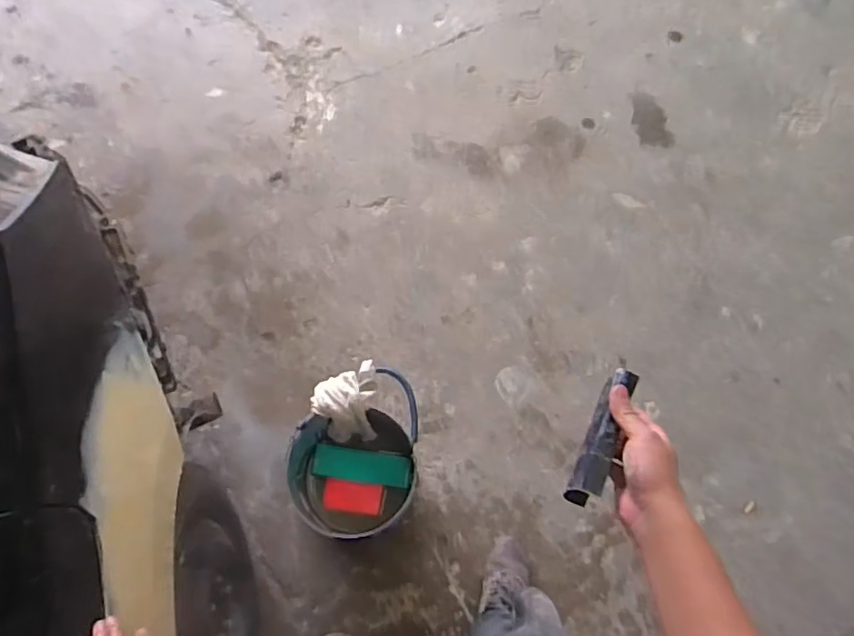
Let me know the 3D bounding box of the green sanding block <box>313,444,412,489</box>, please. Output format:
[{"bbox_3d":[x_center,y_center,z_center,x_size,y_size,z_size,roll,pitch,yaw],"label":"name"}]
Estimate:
[{"bbox_3d":[-0.153,0.353,1.457,0.239,0.038,0.073,4,72,15],"label":"green sanding block"}]

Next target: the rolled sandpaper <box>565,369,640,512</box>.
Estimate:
[{"bbox_3d":[0.185,0.124,0.644,0.031,0.034,0.148,23,74,7],"label":"rolled sandpaper"}]

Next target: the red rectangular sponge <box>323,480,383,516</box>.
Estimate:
[{"bbox_3d":[-0.179,0.429,1.461,0.139,0.022,0.069,7,72,1],"label":"red rectangular sponge"}]

